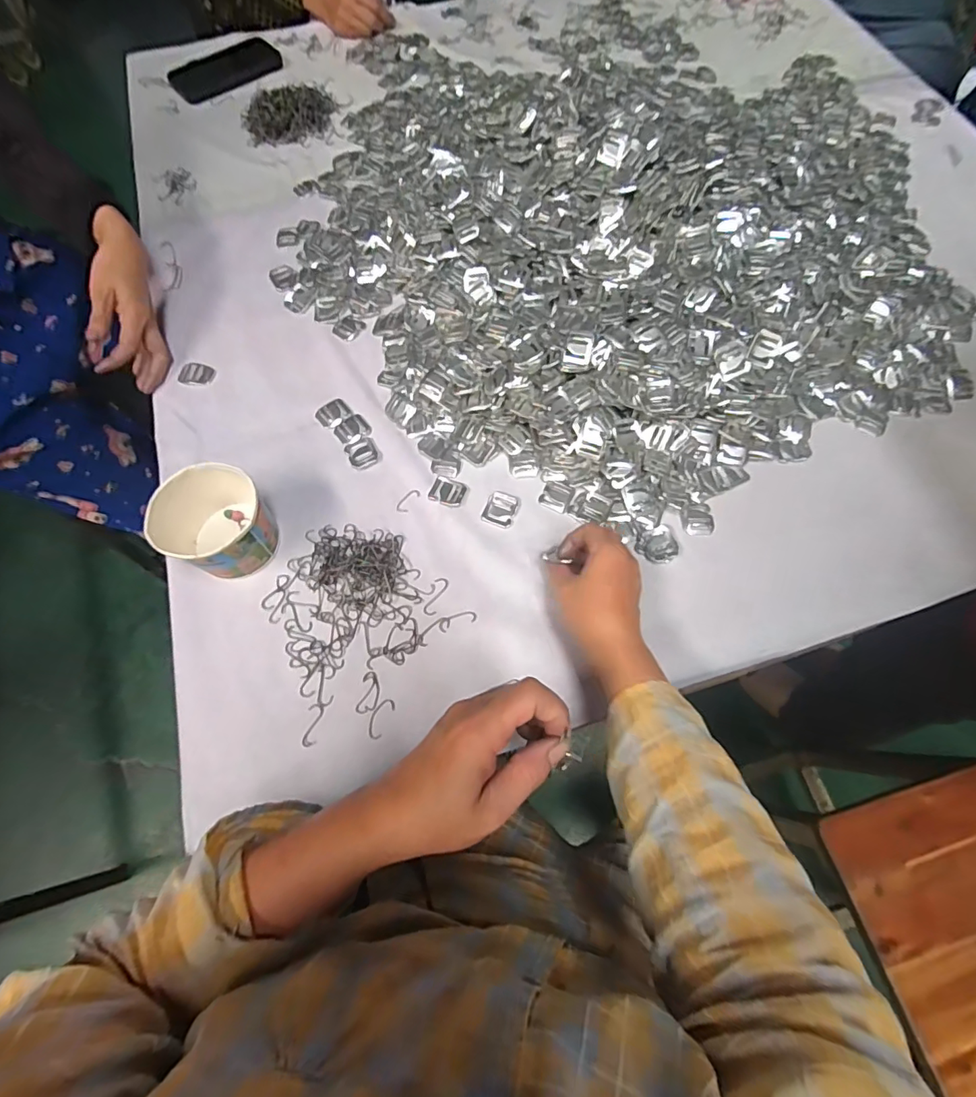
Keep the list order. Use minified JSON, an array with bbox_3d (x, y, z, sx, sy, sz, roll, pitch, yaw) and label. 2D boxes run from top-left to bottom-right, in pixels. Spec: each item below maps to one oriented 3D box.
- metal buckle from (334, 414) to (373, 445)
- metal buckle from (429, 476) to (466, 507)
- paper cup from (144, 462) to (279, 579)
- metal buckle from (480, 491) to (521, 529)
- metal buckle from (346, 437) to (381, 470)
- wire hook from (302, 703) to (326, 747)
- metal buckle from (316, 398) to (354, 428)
[{"bbox_3d":[-0.148,-0.132,0.555,0.033,0.004,0.038,41,74,15],"label":"metal buckle"},{"bbox_3d":[-0.042,-0.059,0.522,0.035,0.004,0.028,17,69,7],"label":"metal buckle"},{"bbox_3d":[-0.253,-0.017,0.467,0.084,0.075,0.086,0,68,0],"label":"paper cup"},{"bbox_3d":[0.014,-0.040,0.516,0.032,0.008,0.036,19,69,8],"label":"metal buckle"},{"bbox_3d":[-0.134,-0.103,0.541,0.033,0.004,0.035,-29,71,-11],"label":"metal buckle"},{"bbox_3d":[-0.153,0.155,0.440,0.014,0.004,0.036,2,68,1],"label":"wire hook"},{"bbox_3d":[-0.174,-0.154,0.564,0.031,0.004,0.038,39,73,14],"label":"metal buckle"}]

